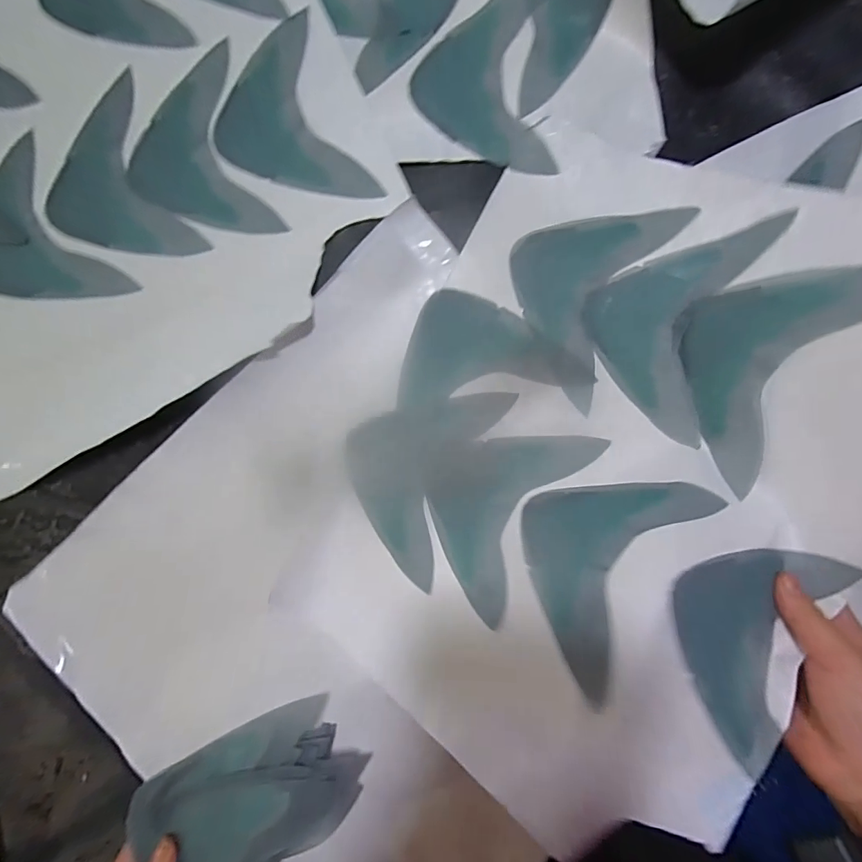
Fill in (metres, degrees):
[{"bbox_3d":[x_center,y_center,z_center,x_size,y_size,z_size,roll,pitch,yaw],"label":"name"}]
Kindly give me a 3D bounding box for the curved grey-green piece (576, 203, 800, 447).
[{"bbox_3d":[0.190,-0.091,0.367,0.115,0.011,0.172,20,99,20],"label":"curved grey-green piece"}]

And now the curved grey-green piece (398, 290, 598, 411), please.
[{"bbox_3d":[0.049,-0.077,0.387,0.161,0.008,0.093,-8,88,2],"label":"curved grey-green piece"}]

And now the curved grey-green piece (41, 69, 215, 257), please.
[{"bbox_3d":[-0.289,-0.218,0.399,0.115,0.012,0.177,-26,88,2],"label":"curved grey-green piece"}]

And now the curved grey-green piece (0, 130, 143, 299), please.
[{"bbox_3d":[-0.357,-0.165,0.393,0.108,0.007,0.169,-36,83,-4],"label":"curved grey-green piece"}]

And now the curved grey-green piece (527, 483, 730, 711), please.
[{"bbox_3d":[0.120,0.087,0.333,0.112,0.010,0.176,26,58,41],"label":"curved grey-green piece"}]

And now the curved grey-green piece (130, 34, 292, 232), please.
[{"bbox_3d":[-0.210,-0.240,0.393,0.114,0.004,0.169,-20,88,2],"label":"curved grey-green piece"}]

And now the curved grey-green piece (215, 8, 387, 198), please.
[{"bbox_3d":[-0.127,-0.272,0.388,0.118,0.005,0.165,-16,88,2],"label":"curved grey-green piece"}]

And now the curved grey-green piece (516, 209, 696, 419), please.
[{"bbox_3d":[0.124,-0.126,0.380,0.114,0.015,0.175,28,90,3],"label":"curved grey-green piece"}]

